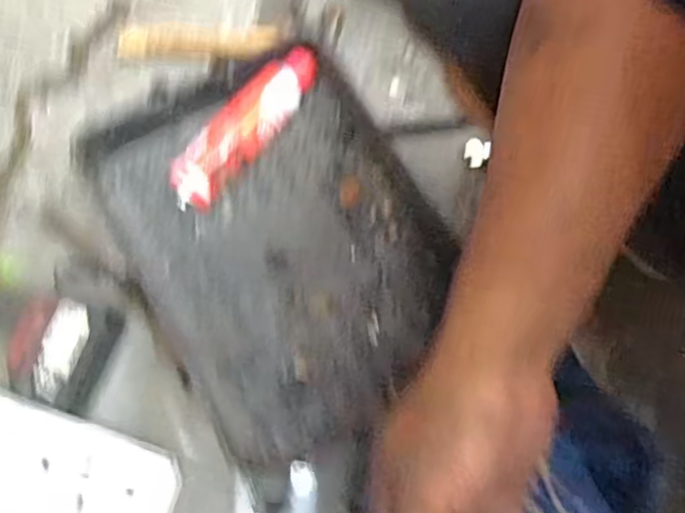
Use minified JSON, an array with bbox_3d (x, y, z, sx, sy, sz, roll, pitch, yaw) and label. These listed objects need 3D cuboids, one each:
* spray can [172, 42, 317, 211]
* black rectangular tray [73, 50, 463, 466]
[{"bbox_3d":[-0.100,-0.137,0.698,0.056,0.055,0.209,38,81,6],"label":"spray can"},{"bbox_3d":[-0.054,-0.016,0.677,0.304,0.058,0.391,-32,81,-6],"label":"black rectangular tray"}]

